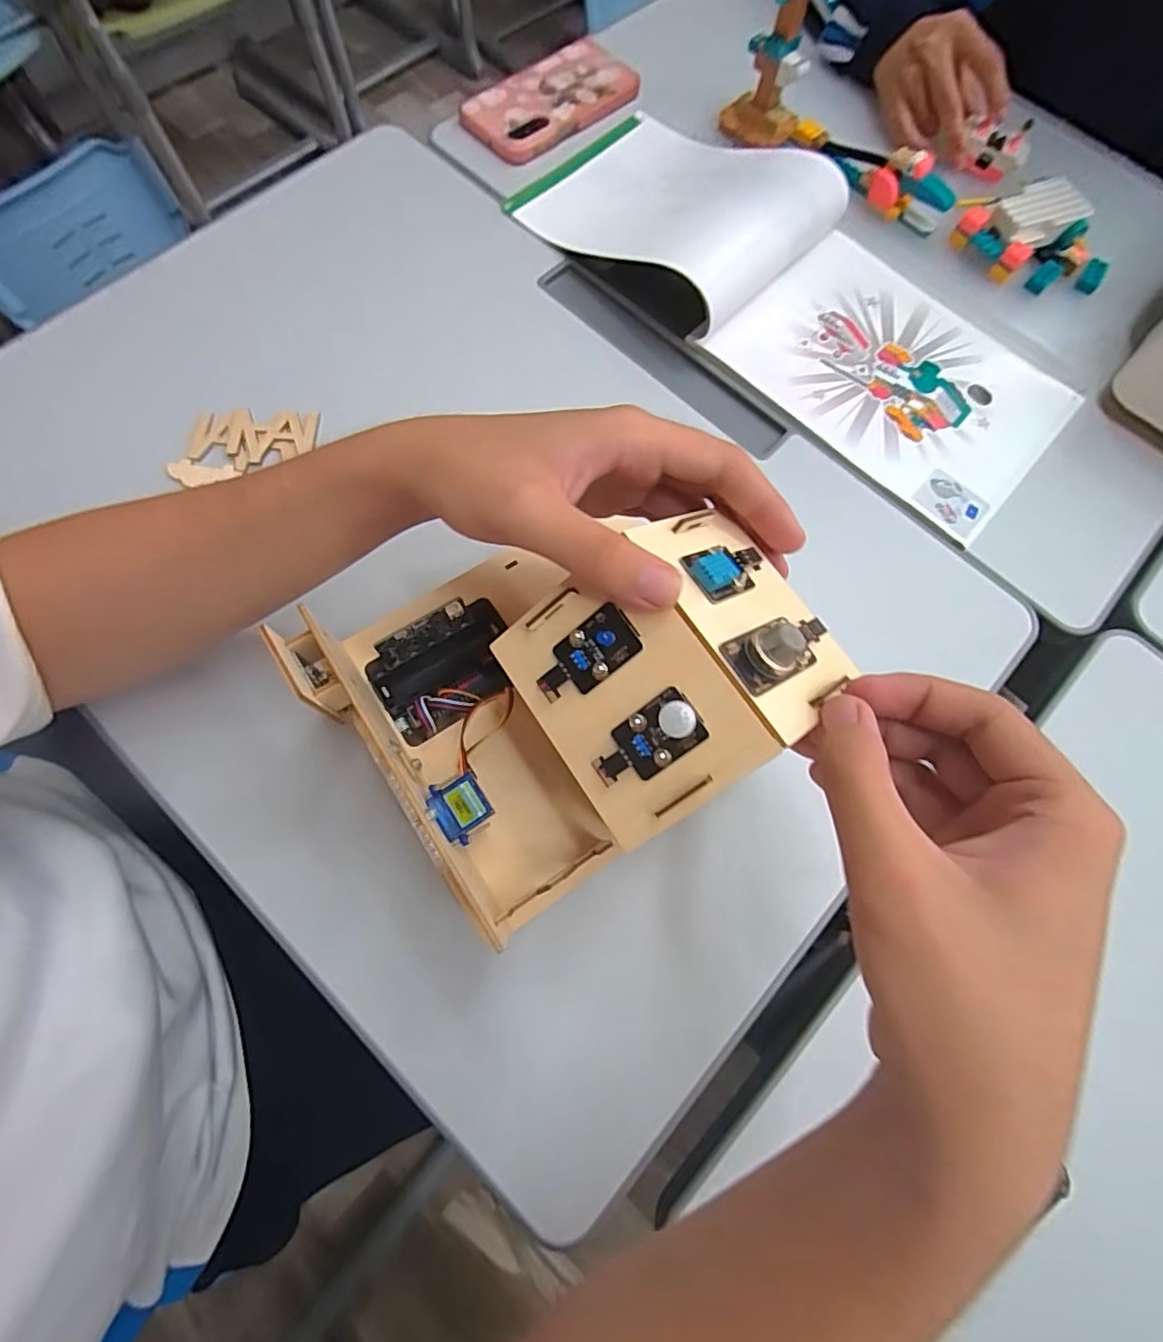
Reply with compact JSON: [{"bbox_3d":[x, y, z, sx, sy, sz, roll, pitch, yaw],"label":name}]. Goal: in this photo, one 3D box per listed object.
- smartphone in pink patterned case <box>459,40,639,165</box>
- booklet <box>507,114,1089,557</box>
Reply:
[{"bbox_3d":[-0.027,-0.524,0.530,0.162,0.010,0.081,-43,79,-13],"label":"smartphone in pink patterned case"},{"bbox_3d":[0.168,-0.318,0.467,0.461,0.038,0.193,43,76,10],"label":"booklet"}]

